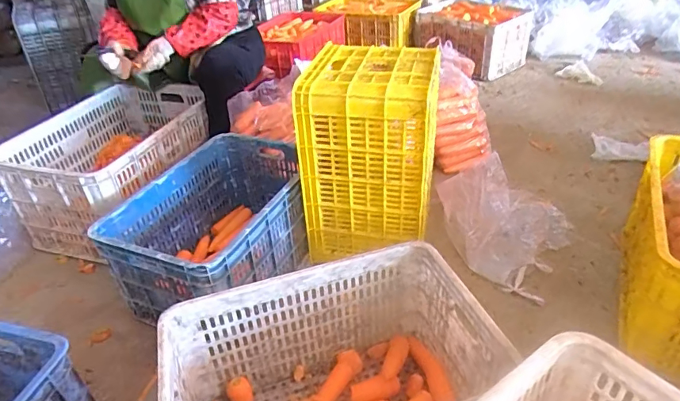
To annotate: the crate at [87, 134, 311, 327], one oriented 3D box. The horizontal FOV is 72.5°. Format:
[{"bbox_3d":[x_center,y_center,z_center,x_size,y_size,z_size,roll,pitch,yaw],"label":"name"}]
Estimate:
[{"bbox_3d":[-0.292,0.057,1.220,0.372,0.262,0.533,12,39,23],"label":"crate"}]

